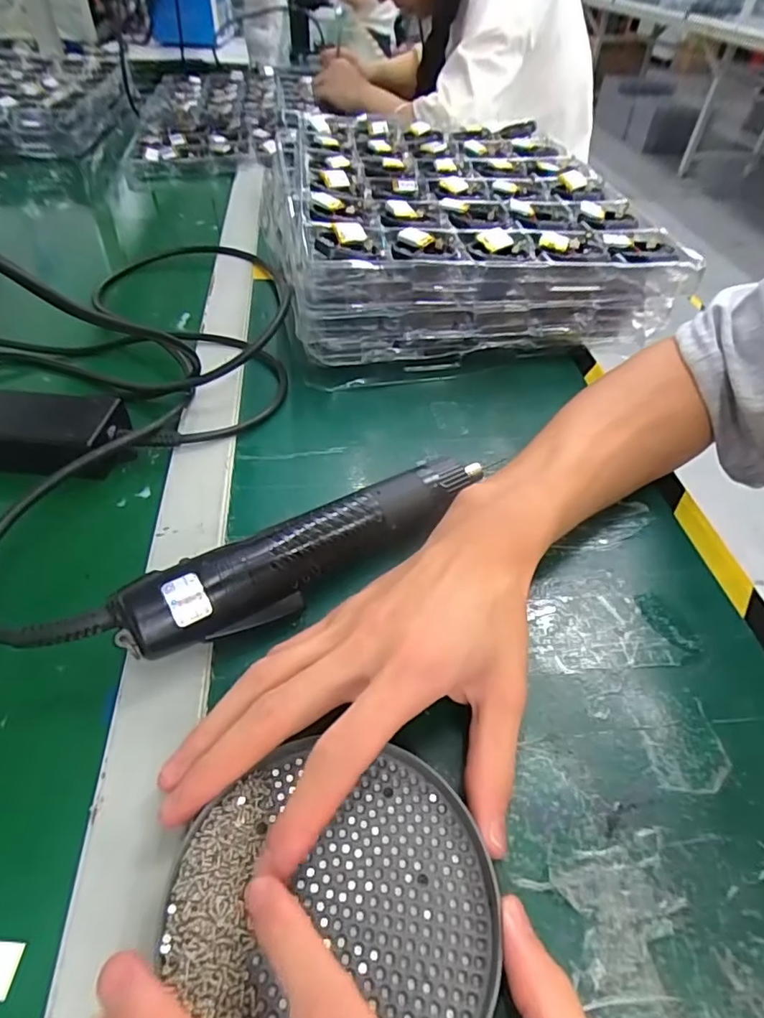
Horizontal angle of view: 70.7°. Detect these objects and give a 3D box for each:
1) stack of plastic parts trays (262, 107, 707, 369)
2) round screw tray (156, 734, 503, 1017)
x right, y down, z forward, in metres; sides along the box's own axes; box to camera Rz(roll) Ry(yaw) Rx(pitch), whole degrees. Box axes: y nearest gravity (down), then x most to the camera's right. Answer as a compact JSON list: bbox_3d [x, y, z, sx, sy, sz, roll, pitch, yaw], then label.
[{"bbox_3d":[0.056,-0.297,0.555,0.309,0.090,0.449,-6,47,-9],"label":"stack of plastic parts trays"},{"bbox_3d":[-0.016,0.136,0.191,0.112,0.010,0.100,5,47,1],"label":"round screw tray"}]

